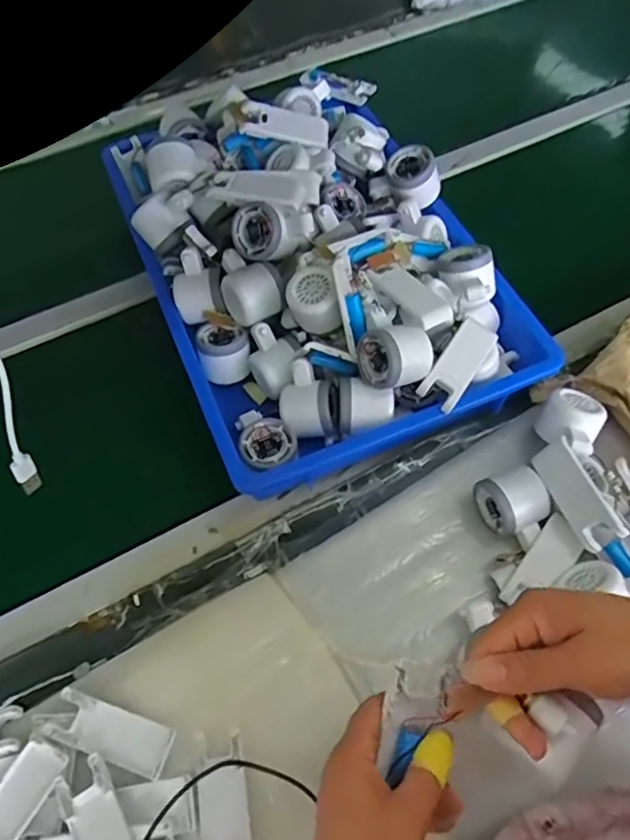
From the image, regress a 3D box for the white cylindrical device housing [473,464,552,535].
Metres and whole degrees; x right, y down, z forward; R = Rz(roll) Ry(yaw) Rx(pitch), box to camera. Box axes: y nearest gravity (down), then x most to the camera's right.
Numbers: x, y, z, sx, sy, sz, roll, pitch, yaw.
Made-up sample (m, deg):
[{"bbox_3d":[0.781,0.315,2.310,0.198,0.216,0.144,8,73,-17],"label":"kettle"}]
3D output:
[{"bbox_3d":[0.196,0.080,0.586,0.055,0.060,0.056,-24,63,-12],"label":"white cylindrical device housing"}]

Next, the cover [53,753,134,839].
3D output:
[{"bbox_3d":[-0.165,0.315,0.452,0.038,0.012,0.101,-29,64,-15],"label":"cover"}]

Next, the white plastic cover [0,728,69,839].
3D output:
[{"bbox_3d":[-0.235,0.298,0.457,0.038,0.008,0.100,27,52,9],"label":"white plastic cover"}]

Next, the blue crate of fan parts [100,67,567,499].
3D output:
[{"bbox_3d":[-0.008,-0.205,0.701,0.367,0.141,0.531,-21,63,-11],"label":"blue crate of fan parts"}]

